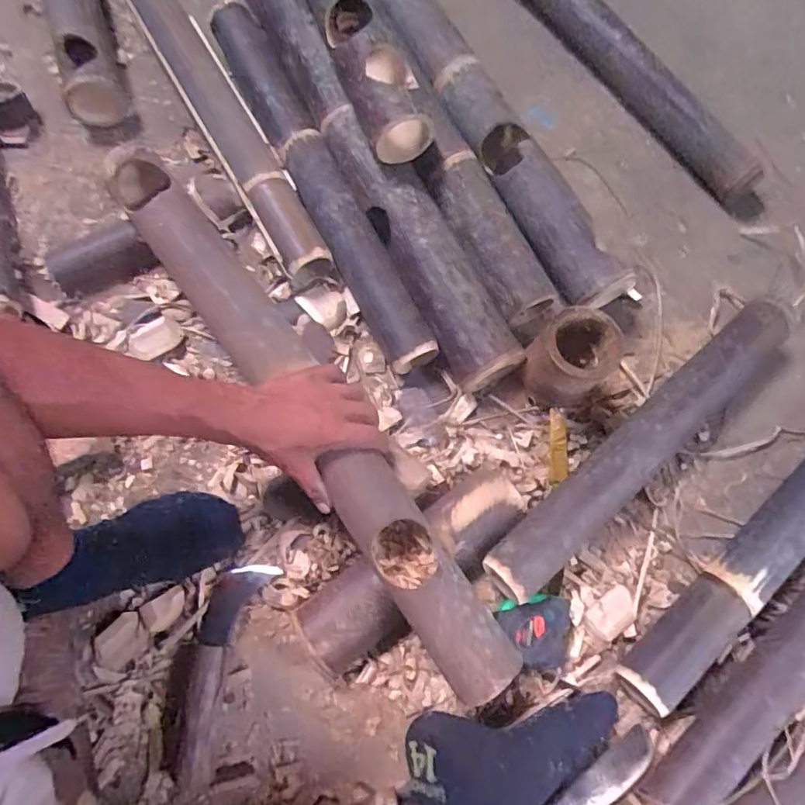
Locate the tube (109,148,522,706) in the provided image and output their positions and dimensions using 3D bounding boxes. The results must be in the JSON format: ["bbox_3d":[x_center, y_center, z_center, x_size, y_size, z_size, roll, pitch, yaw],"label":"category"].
[{"bbox_3d":[-0.125,-0.012,0.597,0.073,0.071,0.724,-34,79,-13],"label":"tube"}]

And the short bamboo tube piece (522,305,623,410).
[{"bbox_3d":[0.196,-0.048,0.633,0.096,0.096,0.096,37,75,8],"label":"short bamboo tube piece"}]

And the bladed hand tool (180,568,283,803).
[{"bbox_3d":[-0.201,0.283,0.576,0.064,0.040,0.224,17,73,2],"label":"bladed hand tool"}]

